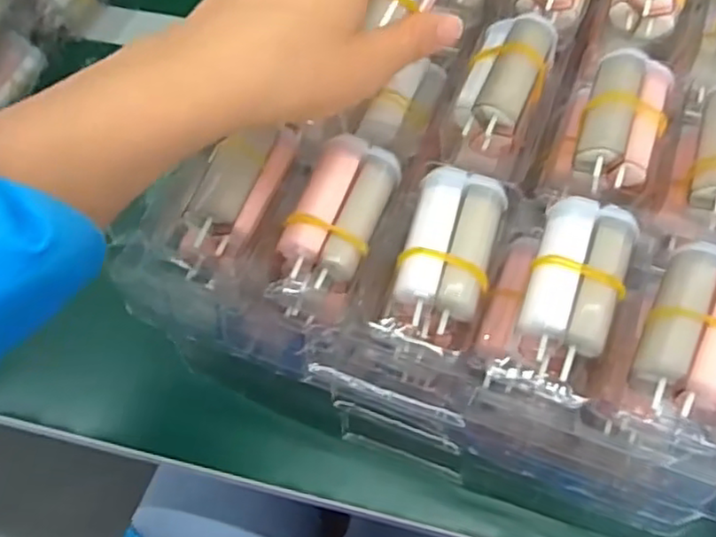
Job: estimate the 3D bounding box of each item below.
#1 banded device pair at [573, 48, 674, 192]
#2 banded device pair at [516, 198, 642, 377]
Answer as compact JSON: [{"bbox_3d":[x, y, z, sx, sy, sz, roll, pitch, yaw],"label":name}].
[{"bbox_3d":[0.122,-0.070,0.302,0.034,0.016,0.065,20,64,11],"label":"banded device pair"},{"bbox_3d":[0.088,0.005,0.264,0.035,0.016,0.068,18,64,10],"label":"banded device pair"}]

